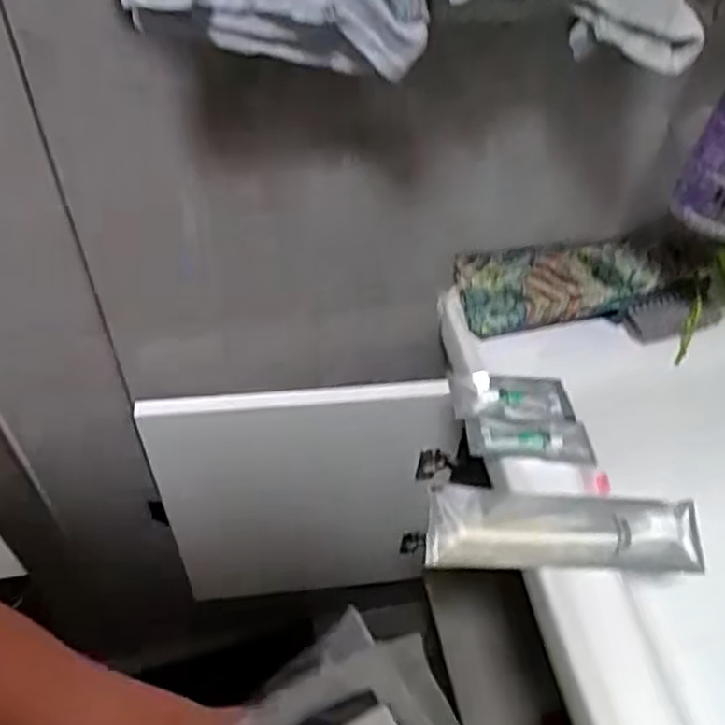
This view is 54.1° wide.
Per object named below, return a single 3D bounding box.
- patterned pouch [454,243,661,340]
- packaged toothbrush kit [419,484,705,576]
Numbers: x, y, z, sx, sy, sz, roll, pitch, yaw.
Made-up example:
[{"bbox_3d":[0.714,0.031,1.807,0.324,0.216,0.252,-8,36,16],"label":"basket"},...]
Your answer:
[{"bbox_3d":[0.170,-0.067,0.628,0.172,0.047,0.059,-3,51,-7],"label":"patterned pouch"},{"bbox_3d":[0.145,0.121,0.506,0.214,0.023,0.052,6,73,-16],"label":"packaged toothbrush kit"}]

